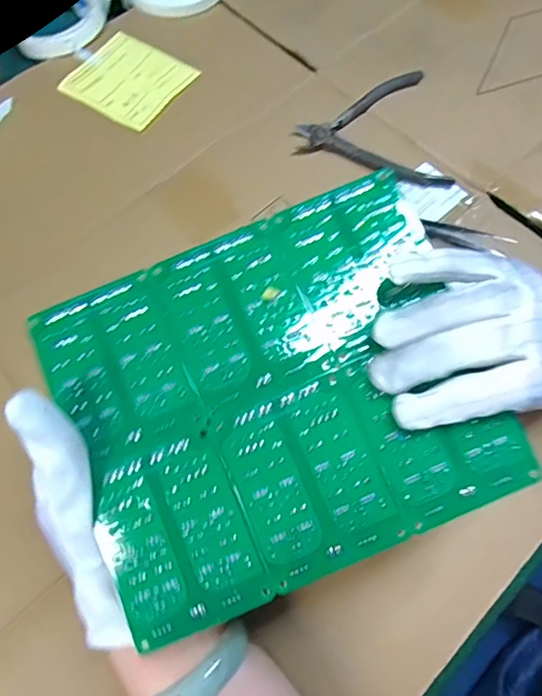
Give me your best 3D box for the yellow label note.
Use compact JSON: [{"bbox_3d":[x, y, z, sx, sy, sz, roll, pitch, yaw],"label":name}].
[{"bbox_3d":[-0.143,-0.266,0.508,0.106,0.005,0.096,31,72,11],"label":"yellow label note"}]

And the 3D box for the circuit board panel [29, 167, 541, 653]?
[{"bbox_3d":[0.001,0.023,0.259,0.200,0.004,0.174,-23,80,-1],"label":"circuit board panel"}]

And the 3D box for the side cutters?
[{"bbox_3d":[0.086,-0.195,0.472,0.134,0.016,0.121,-6,69,-3],"label":"side cutters"}]

